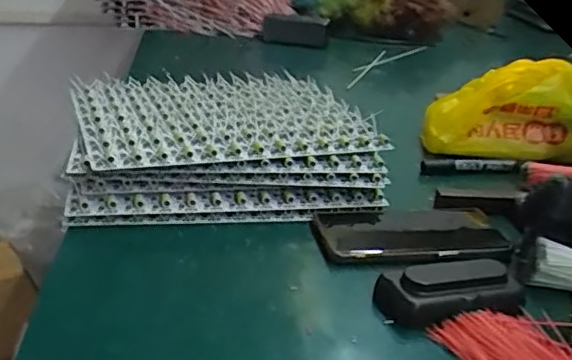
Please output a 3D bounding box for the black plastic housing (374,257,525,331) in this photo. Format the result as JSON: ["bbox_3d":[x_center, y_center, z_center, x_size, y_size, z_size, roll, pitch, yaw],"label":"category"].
[{"bbox_3d":[0.121,0.080,0.439,0.104,0.026,0.046,0,25,-8],"label":"black plastic housing"}]

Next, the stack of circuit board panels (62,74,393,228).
[{"bbox_3d":[-0.072,-0.046,0.664,0.309,0.061,0.296,-3,26,-15],"label":"stack of circuit board panels"}]

